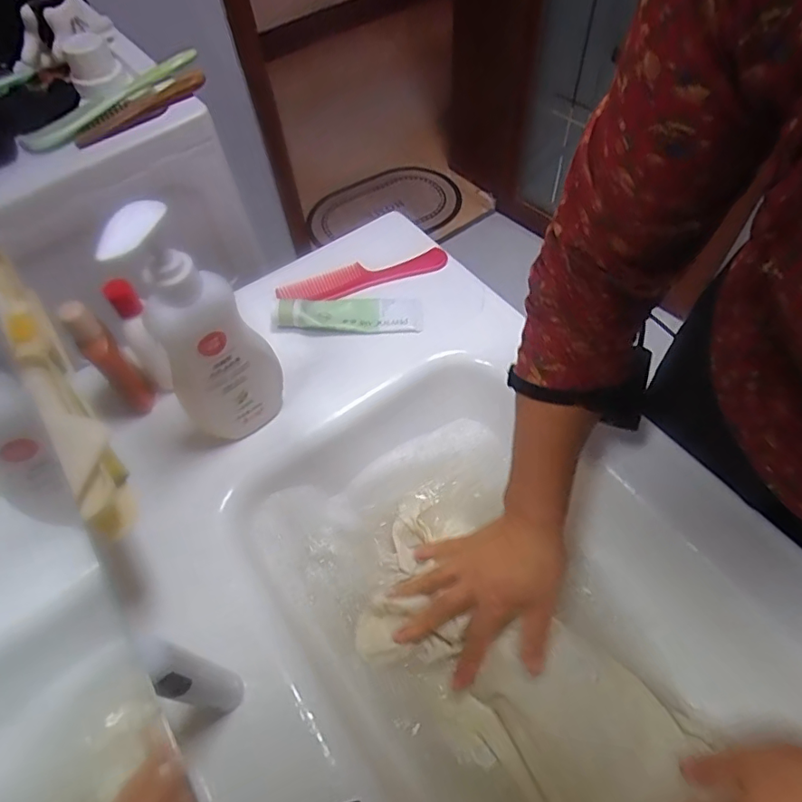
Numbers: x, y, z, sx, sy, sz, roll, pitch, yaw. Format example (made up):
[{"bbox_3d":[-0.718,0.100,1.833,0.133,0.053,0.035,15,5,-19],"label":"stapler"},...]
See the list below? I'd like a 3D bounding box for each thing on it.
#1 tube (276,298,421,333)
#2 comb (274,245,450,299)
[{"bbox_3d":[-0.060,-0.101,0.602,0.164,0.030,0.050,-3,58,2],"label":"tube"},{"bbox_3d":[-0.046,-0.155,0.644,0.206,0.011,0.046,-19,62,-9],"label":"comb"}]

